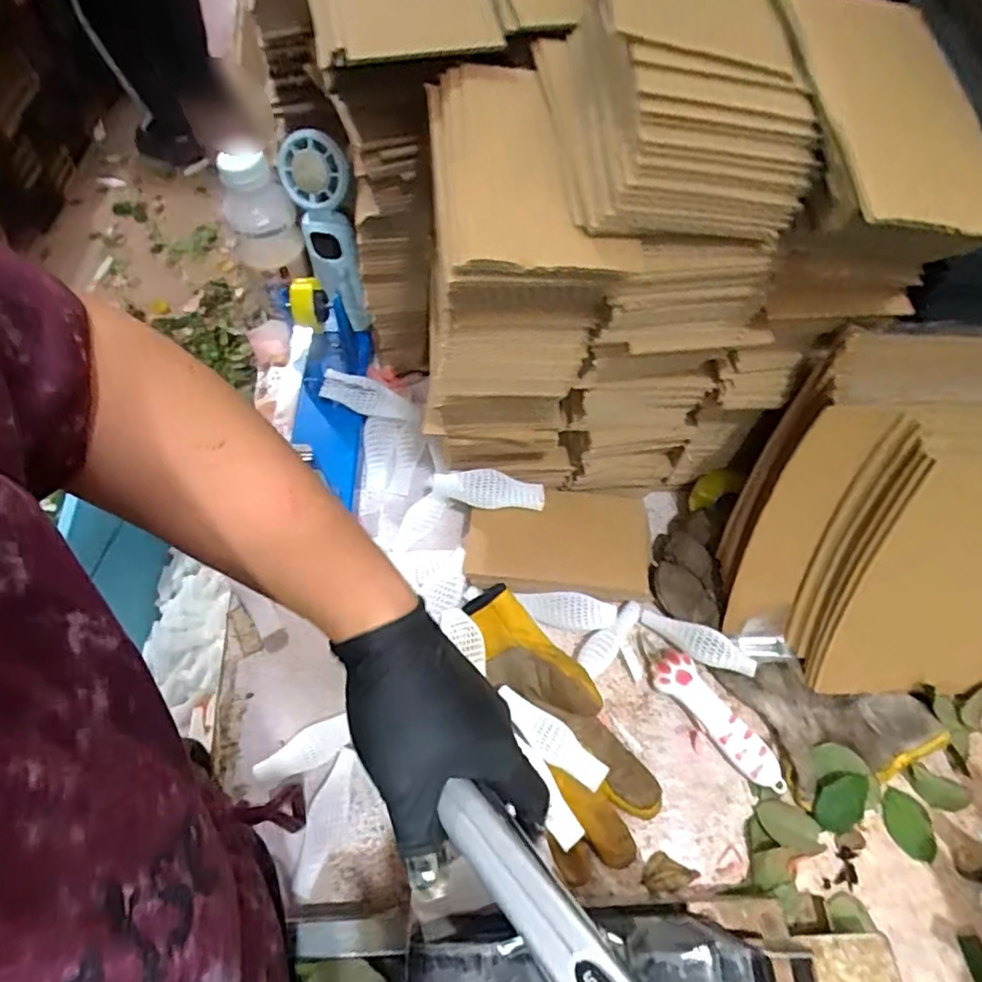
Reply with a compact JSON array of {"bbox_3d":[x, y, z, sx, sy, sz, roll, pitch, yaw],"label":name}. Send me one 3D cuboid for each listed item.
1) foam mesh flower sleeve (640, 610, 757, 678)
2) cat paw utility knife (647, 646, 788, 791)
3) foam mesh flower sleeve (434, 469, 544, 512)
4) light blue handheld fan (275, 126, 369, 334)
[{"bbox_3d":[0.158,0.115,0.459,0.087,0.016,0.023,24,63,29],"label":"foam mesh flower sleeve"},{"bbox_3d":[0.169,0.169,0.443,0.031,0.010,0.116,-38,69,-18],"label":"cat paw utility knife"},{"bbox_3d":[-0.002,-0.002,0.488,0.089,0.019,0.027,4,62,2],"label":"foam mesh flower sleeve"},{"bbox_3d":[-0.159,-0.252,0.595,0.057,0.202,0.053,-13,63,-7],"label":"light blue handheld fan"}]

